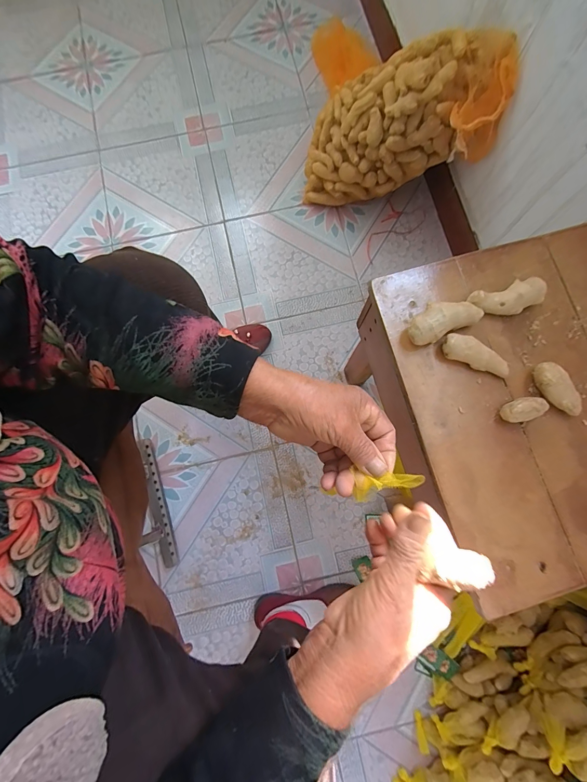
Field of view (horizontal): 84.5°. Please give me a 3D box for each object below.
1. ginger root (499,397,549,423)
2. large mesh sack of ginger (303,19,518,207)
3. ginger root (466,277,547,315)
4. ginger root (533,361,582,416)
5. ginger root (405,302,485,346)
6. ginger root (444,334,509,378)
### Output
[{"bbox_3d":[0.254,0.021,0.360,0.043,0.025,0.024,-16,80,-2],"label":"ginger root"},{"bbox_3d":[0.214,-0.566,0.719,0.462,0.178,0.184,-1,74,39],"label":"large mesh sack of ginger"},{"bbox_3d":[0.252,-0.108,0.384,0.082,0.027,0.035,-16,80,-2],"label":"ginger root"},{"bbox_3d":[0.294,0.000,0.364,0.027,0.029,0.065,-30,81,-4],"label":"ginger root"},{"bbox_3d":[0.171,-0.081,0.375,0.086,0.032,0.038,-24,80,-3],"label":"ginger root"},{"bbox_3d":[0.209,-0.040,0.370,0.077,0.029,0.025,20,81,5],"label":"ginger root"}]

